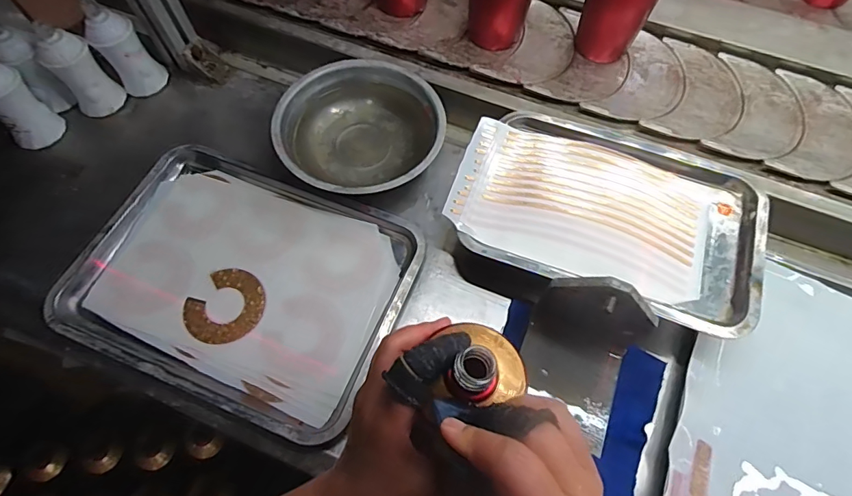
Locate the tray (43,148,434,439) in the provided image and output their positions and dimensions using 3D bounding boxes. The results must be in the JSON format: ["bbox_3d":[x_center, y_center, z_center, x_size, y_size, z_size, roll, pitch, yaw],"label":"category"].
[{"bbox_3d":[-0.202,0.028,0.515,0.343,0.033,0.254,21,68,9],"label":"tray"}]

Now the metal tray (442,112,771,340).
[{"bbox_3d":[0.191,-0.043,0.501,0.313,0.024,0.201,19,68,8],"label":"metal tray"}]

